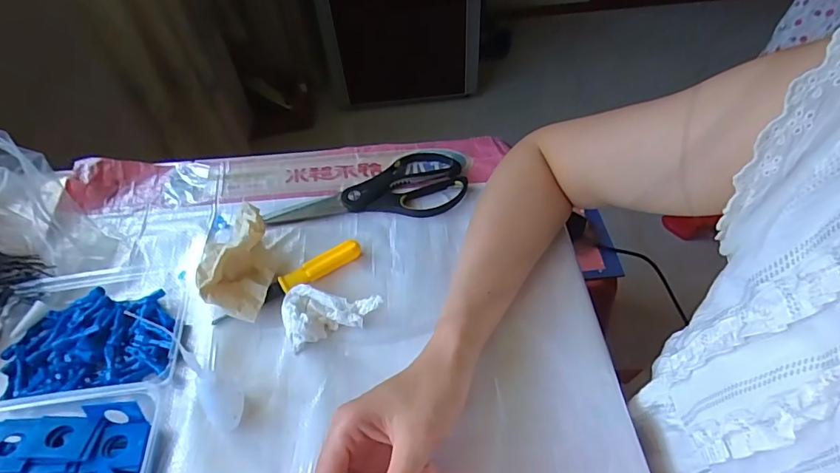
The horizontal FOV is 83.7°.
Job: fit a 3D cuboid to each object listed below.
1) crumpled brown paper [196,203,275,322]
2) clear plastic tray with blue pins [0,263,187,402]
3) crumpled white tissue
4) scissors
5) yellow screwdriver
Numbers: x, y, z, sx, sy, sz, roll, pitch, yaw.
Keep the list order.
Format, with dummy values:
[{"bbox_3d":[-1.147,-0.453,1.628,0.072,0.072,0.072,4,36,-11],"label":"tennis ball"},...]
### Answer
[{"bbox_3d":[-0.169,0.023,0.423,0.062,0.052,0.107,-12,51,-6],"label":"crumpled brown paper"},{"bbox_3d":[-0.297,0.087,0.393,0.174,0.032,0.127,-13,51,-7],"label":"clear plastic tray with blue pins"},{"bbox_3d":[-0.077,0.060,0.404,0.081,0.027,0.051,-16,51,-9],"label":"crumpled white tissue"},{"bbox_3d":[-0.055,-0.052,0.502,0.205,0.012,0.087,-6,51,-1],"label":"scissors"},{"bbox_3d":[-0.117,0.043,0.427,0.139,0.018,0.019,-31,55,-20],"label":"yellow screwdriver"}]

